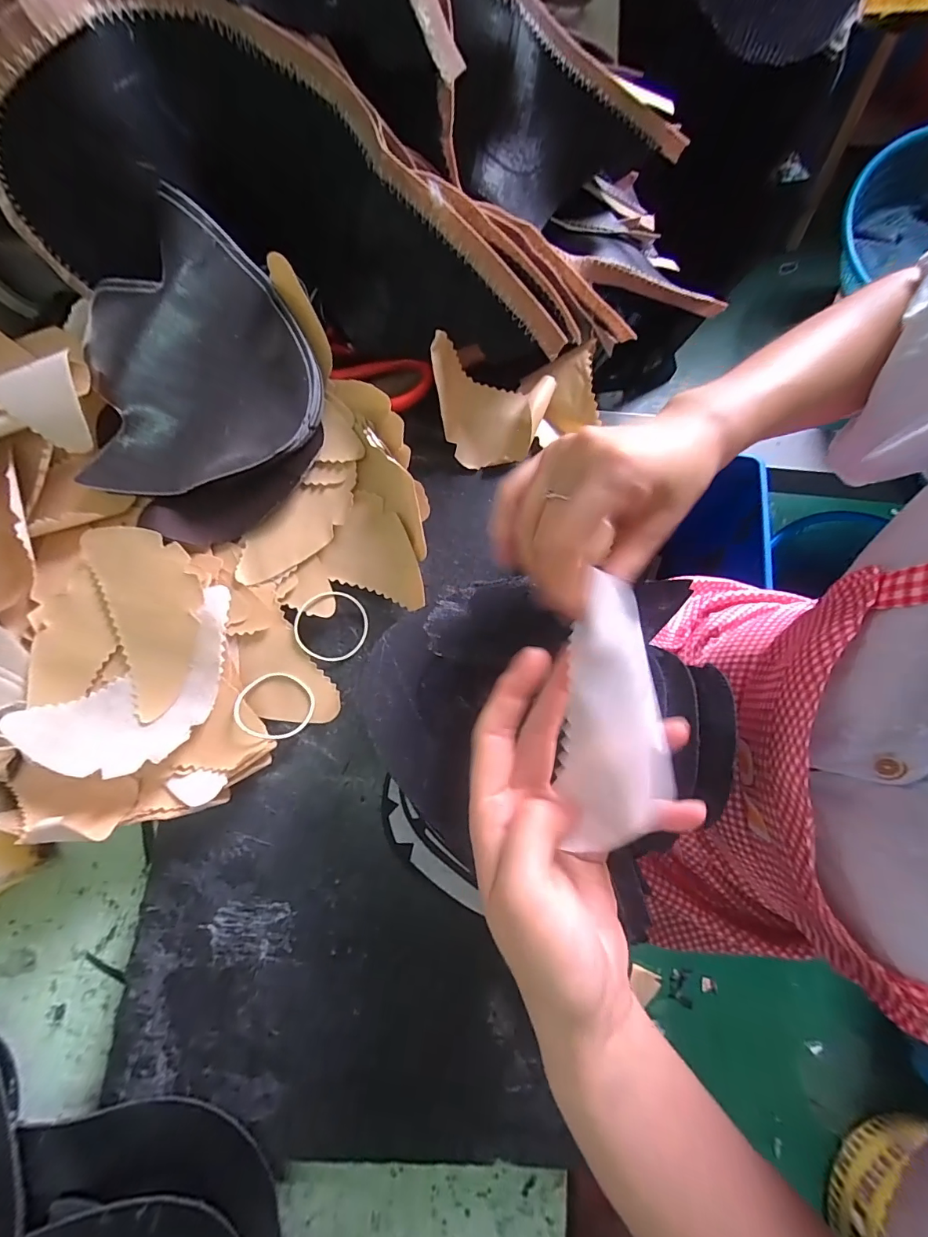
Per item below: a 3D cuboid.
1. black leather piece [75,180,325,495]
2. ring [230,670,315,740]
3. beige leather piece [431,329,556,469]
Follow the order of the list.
[{"bbox_3d":[-0.202,-0.186,0.320,0.172,0.015,0.170,-19,98,-2],"label":"black leather piece"},{"bbox_3d":[-0.131,0.061,0.311,0.050,0.008,0.045,22,61,-9],"label":"ring"},{"bbox_3d":[0.021,-0.163,0.352,0.096,0.057,0.074,6,77,0],"label":"beige leather piece"}]

